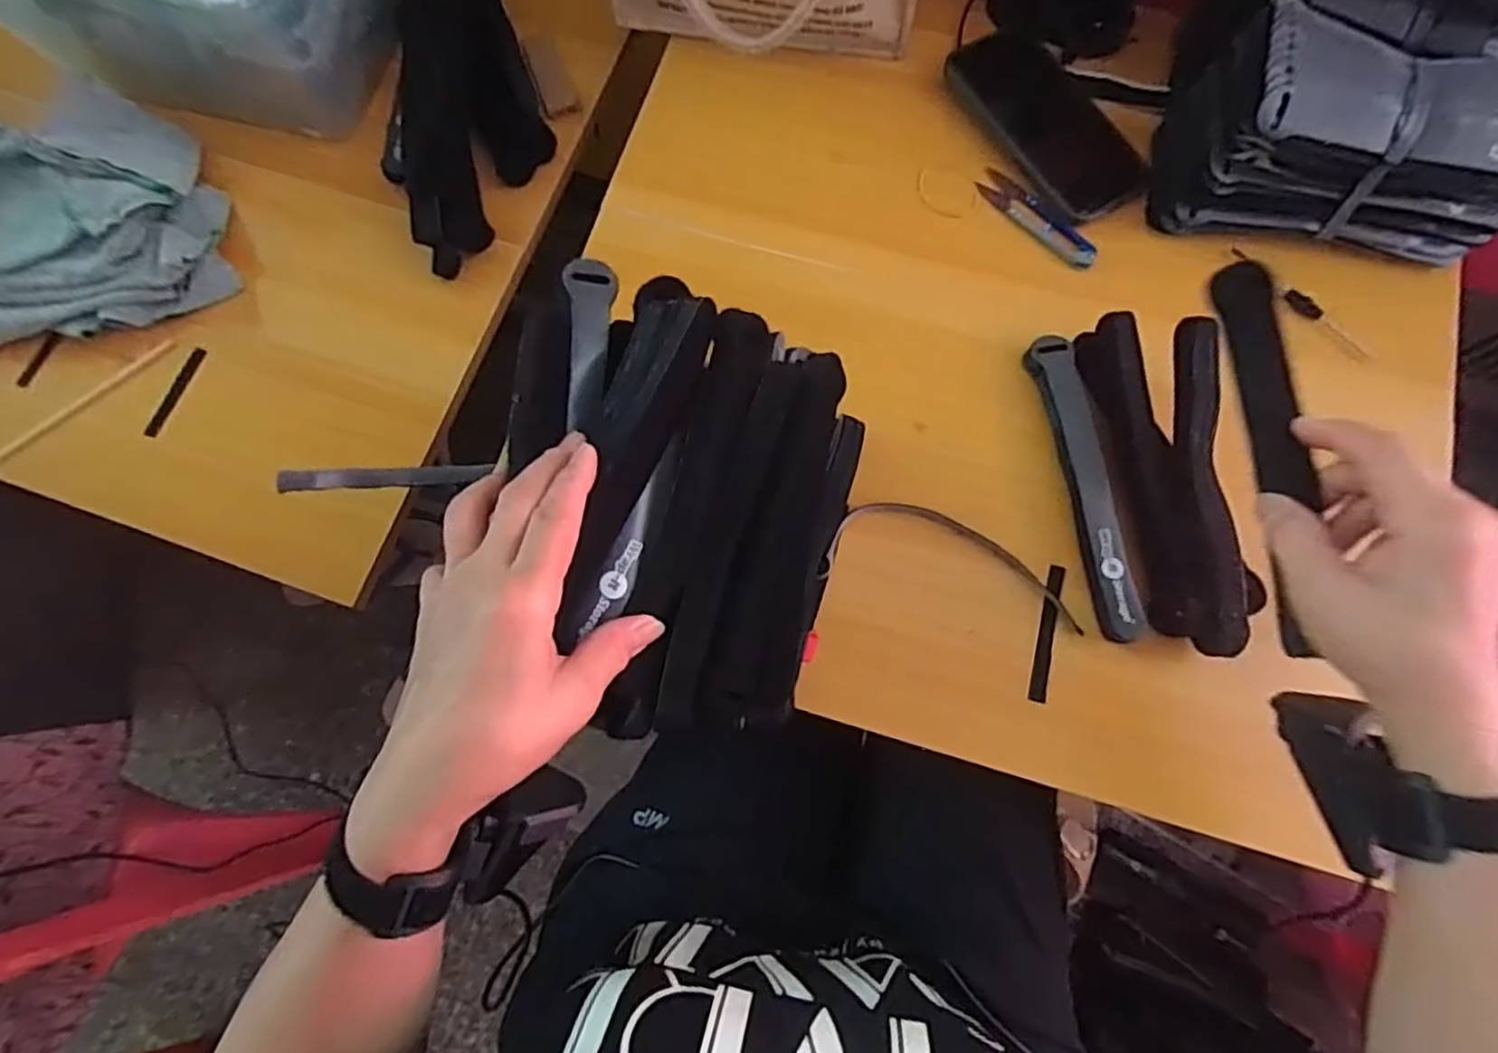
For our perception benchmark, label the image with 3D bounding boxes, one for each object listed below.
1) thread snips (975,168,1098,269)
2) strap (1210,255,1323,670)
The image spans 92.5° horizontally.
[{"bbox_3d":[0.205,-0.219,0.512,0.023,0.008,0.100,-39,79,-9],"label":"thread snips"},{"bbox_3d":[0.267,-0.038,0.358,0.031,0.013,0.199,-4,82,-1],"label":"strap"}]

